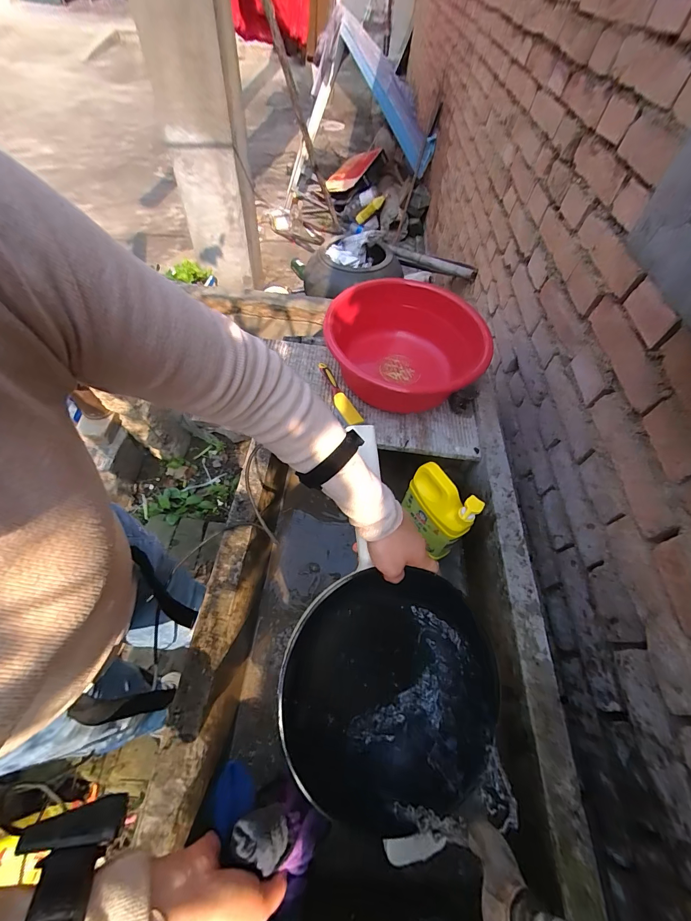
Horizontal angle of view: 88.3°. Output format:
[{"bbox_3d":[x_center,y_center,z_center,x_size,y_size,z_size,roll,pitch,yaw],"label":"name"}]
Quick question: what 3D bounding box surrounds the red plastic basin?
[{"bbox_3d":[0.131,-0.239,0.789,0.334,0.141,0.333,2,55,-3],"label":"red plastic basin"}]

